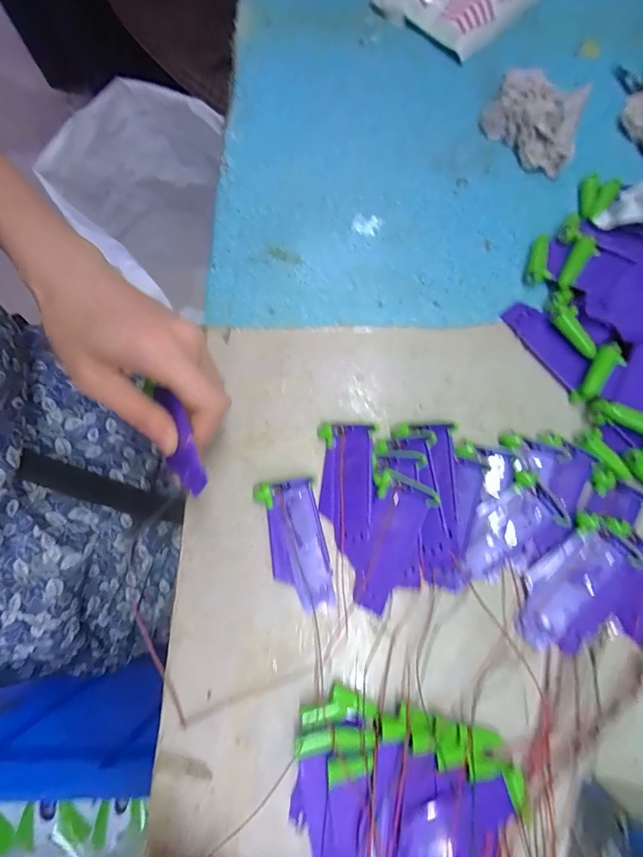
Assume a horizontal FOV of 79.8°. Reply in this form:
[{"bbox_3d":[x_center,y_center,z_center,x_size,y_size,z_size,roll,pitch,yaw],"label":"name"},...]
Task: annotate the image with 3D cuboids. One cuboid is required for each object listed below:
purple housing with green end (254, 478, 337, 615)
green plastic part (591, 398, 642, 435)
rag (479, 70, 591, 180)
[{"bbox_3d":[-0.017,0.079,0.260,0.039,0.008,0.086,-12,78,-3],"label":"purple housing with green end"},{"bbox_3d":[0.214,-0.006,0.266,0.047,0.011,0.015,25,77,23],"label":"green plastic part"},{"bbox_3d":[0.178,-0.257,0.320,0.040,0.042,0.086,-42,79,-9],"label":"rag"}]

